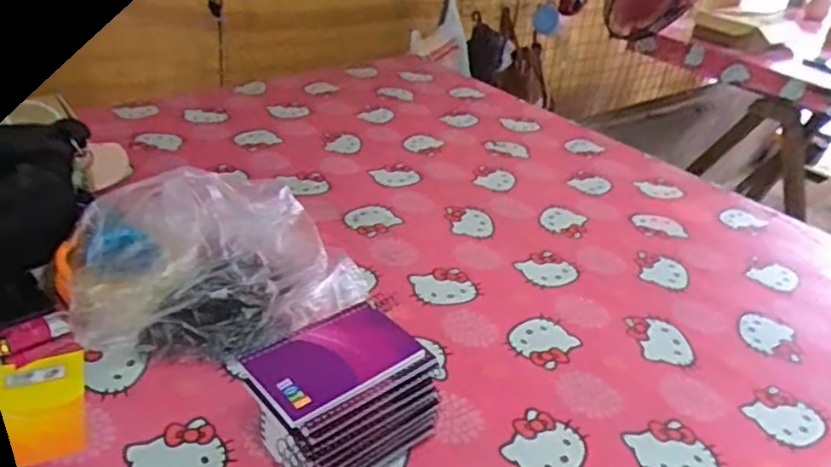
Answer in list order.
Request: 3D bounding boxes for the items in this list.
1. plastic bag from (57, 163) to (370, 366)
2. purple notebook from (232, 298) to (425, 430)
[{"bbox_3d":[-0.229,0.030,0.735,0.302,0.092,0.245,-11,36,-28],"label":"plastic bag"},{"bbox_3d":[-0.068,0.101,0.534,0.130,0.010,0.087,-21,41,-38],"label":"purple notebook"}]

